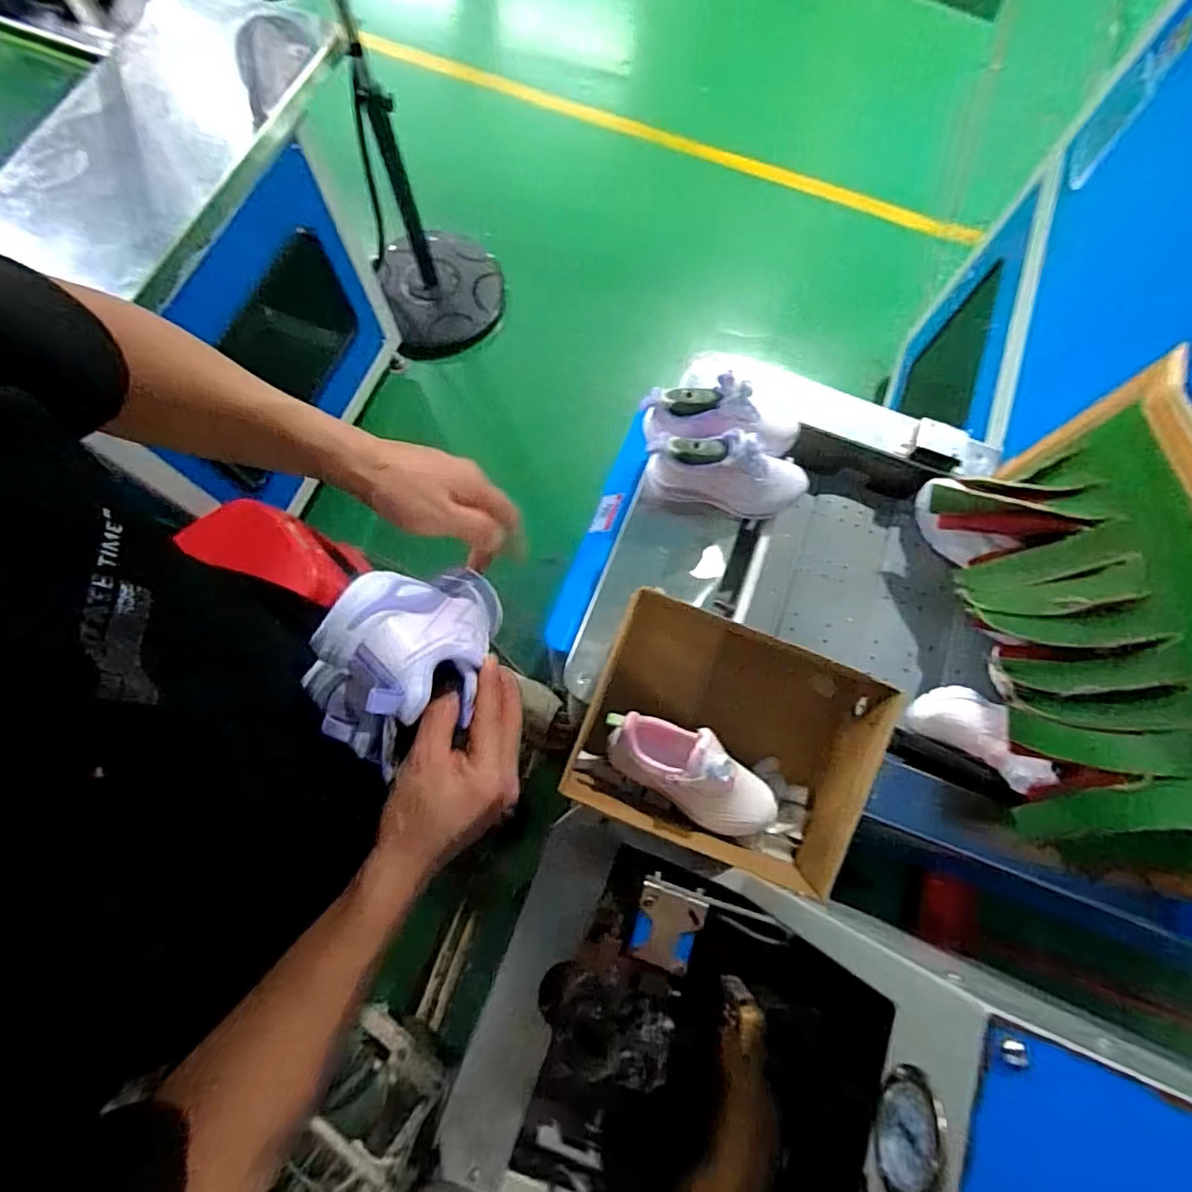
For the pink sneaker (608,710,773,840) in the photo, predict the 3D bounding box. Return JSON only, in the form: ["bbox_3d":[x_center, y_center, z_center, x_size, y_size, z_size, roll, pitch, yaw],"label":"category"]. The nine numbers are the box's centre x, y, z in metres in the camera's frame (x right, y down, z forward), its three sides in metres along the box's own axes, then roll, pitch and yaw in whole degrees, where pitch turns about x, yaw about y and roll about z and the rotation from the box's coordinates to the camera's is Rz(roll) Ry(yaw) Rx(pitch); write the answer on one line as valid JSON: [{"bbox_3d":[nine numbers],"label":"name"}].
[{"bbox_3d":[0.114,0.209,0.687,0.221,0.140,0.082,29,75,6],"label":"pink sneaker"}]

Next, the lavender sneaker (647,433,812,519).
[{"bbox_3d":[0.185,-0.165,0.820,0.223,0.156,0.081,5,74,-1],"label":"lavender sneaker"}]

